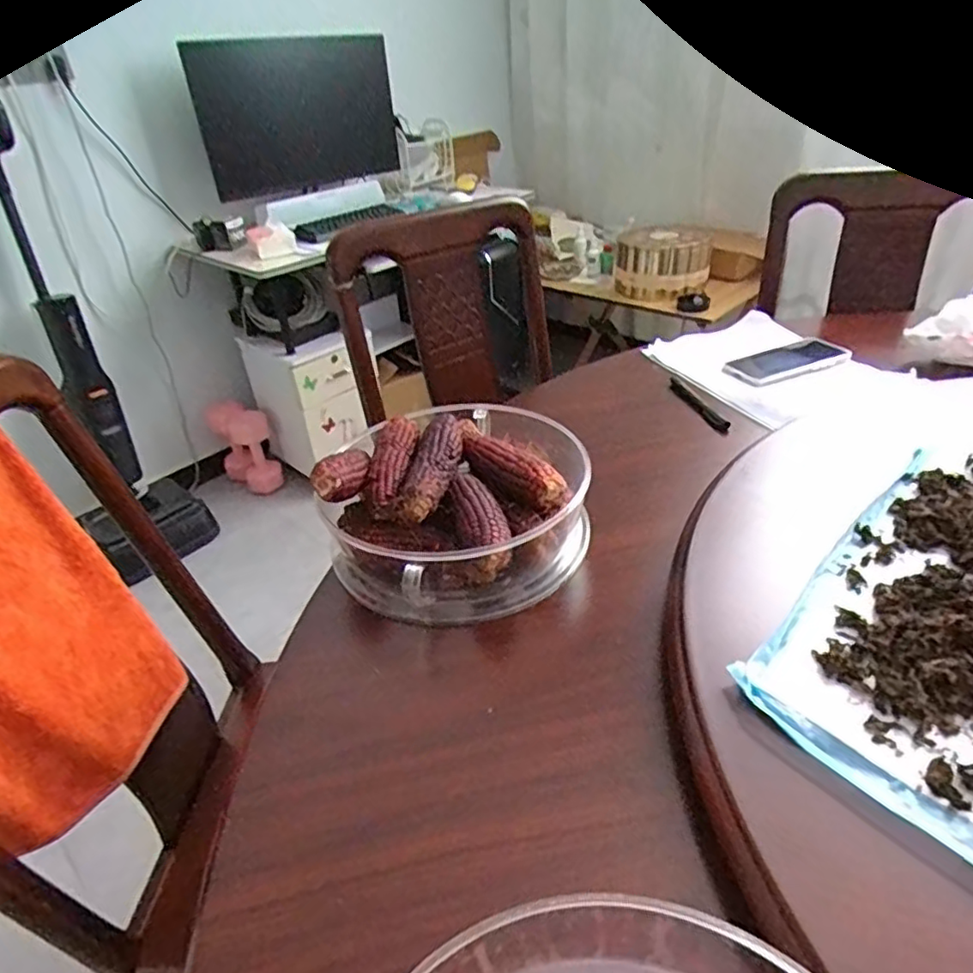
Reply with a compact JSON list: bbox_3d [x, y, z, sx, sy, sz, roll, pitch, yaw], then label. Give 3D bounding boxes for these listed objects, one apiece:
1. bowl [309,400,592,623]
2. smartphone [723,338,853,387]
[{"bbox_3d":[-0.029,0.009,0.584,0.227,0.108,0.215,-5,36,3],"label":"bowl"},{"bbox_3d":[0.412,-0.170,0.858,0.170,0.007,0.082,-18,37,-14],"label":"smartphone"}]

